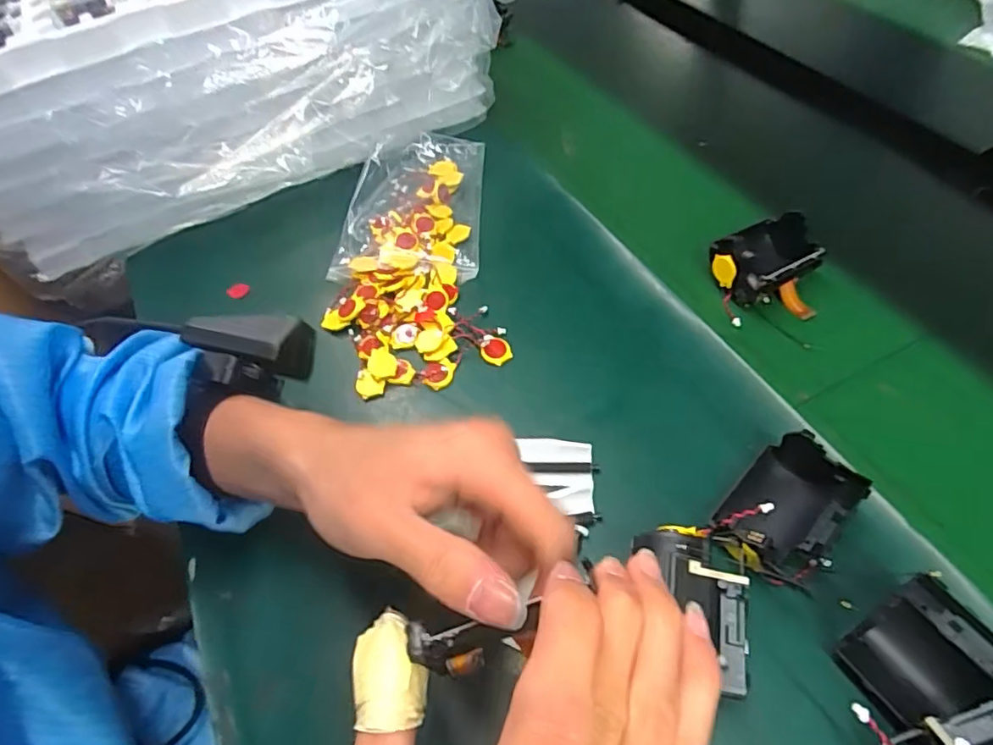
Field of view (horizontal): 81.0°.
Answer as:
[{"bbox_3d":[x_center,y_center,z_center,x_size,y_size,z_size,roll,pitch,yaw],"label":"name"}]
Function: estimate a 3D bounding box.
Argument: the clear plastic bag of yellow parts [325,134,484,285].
[{"bbox_3d":[-0.072,-0.145,0.495,0.114,0.022,0.169,-1,53,4],"label":"clear plastic bag of yellow parts"}]

